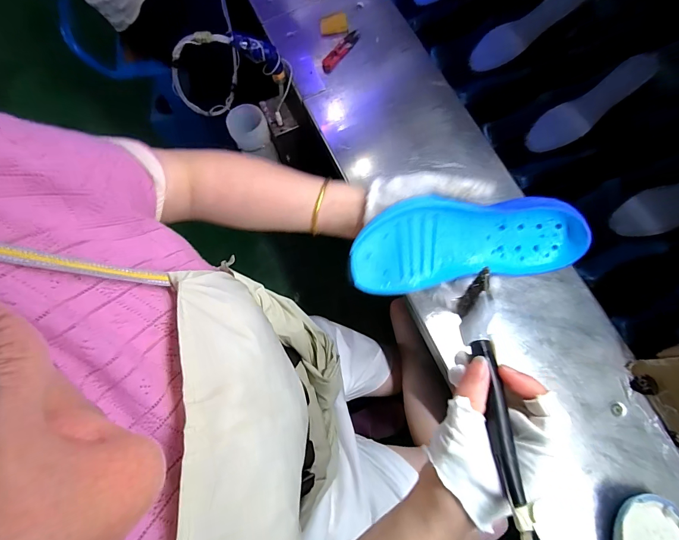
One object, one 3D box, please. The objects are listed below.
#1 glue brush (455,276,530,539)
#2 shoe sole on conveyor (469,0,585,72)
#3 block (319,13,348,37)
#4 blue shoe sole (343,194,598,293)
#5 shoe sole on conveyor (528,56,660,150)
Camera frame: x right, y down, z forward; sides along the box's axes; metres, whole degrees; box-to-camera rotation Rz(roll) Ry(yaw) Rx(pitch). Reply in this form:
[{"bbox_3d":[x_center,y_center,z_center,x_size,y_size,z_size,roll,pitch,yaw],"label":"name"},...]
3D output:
[{"bbox_3d":[0.105,0.078,0.243,0.018,0.028,0.159,-1,59,0],"label":"glue brush"},{"bbox_3d":[0.336,-0.438,0.641,0.202,0.018,0.062,-28,74,25],"label":"shoe sole on conveyor"},{"bbox_3d":[-0.011,-0.451,0.654,0.050,0.008,0.042,-6,75,-1],"label":"block"},{"bbox_3d":[0.124,-0.029,0.348,0.225,0.023,0.084,-9,108,-2],"label":"blue shoe sole"},{"bbox_3d":[0.414,-0.271,0.591,0.200,0.015,0.067,-35,76,22],"label":"shoe sole on conveyor"}]

